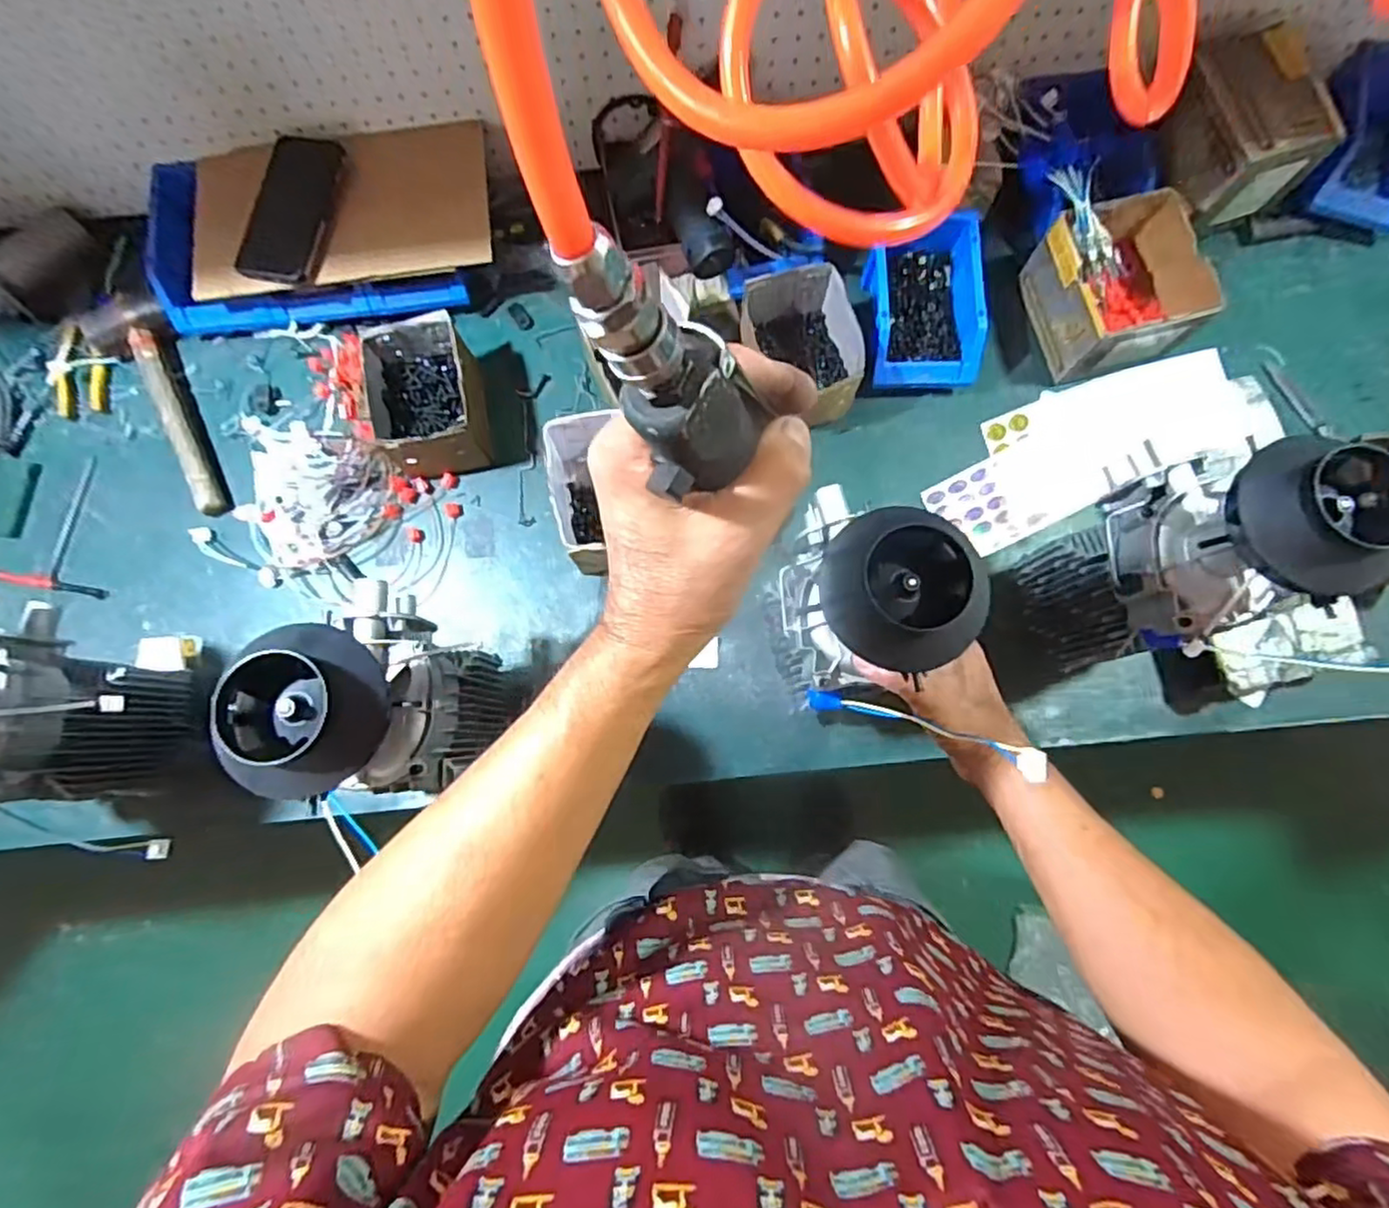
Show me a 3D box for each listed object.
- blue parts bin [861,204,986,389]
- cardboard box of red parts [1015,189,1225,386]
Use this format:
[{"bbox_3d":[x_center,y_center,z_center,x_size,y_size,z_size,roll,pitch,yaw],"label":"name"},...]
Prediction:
[{"bbox_3d":[0.253,-0.334,0.760,0.129,0.069,0.182,0,78,0],"label":"blue parts bin"},{"bbox_3d":[0.458,-0.347,0.745,0.132,0.101,0.161,-15,78,-3],"label":"cardboard box of red parts"}]

